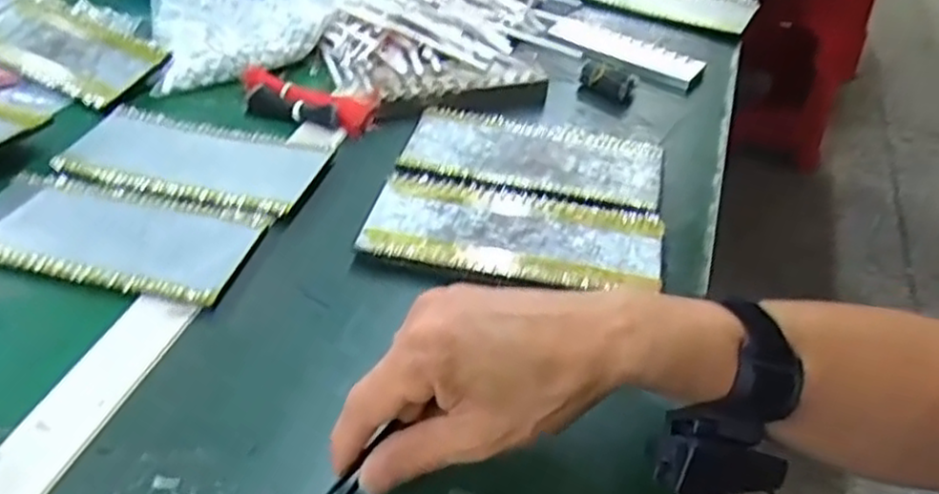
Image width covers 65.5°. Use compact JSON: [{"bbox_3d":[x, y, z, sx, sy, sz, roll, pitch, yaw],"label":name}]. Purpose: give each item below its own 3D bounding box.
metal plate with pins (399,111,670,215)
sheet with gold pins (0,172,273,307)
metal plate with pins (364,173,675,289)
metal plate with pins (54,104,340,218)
[{"bbox_3d":[0.052,-0.074,0.584,0.198,0.007,0.094,13,44,11],"label":"metal plate with pins"},{"bbox_3d":[-0.249,-0.012,0.498,0.204,0.009,0.088,11,44,9],"label":"sheet with gold pins"},{"bbox_3d":[0.032,-0.011,0.505,0.198,0.010,0.094,10,44,8],"label":"metal plate with pins"},{"bbox_3d":[-0.213,-0.071,0.567,0.195,0.005,0.089,13,44,11],"label":"metal plate with pins"}]

